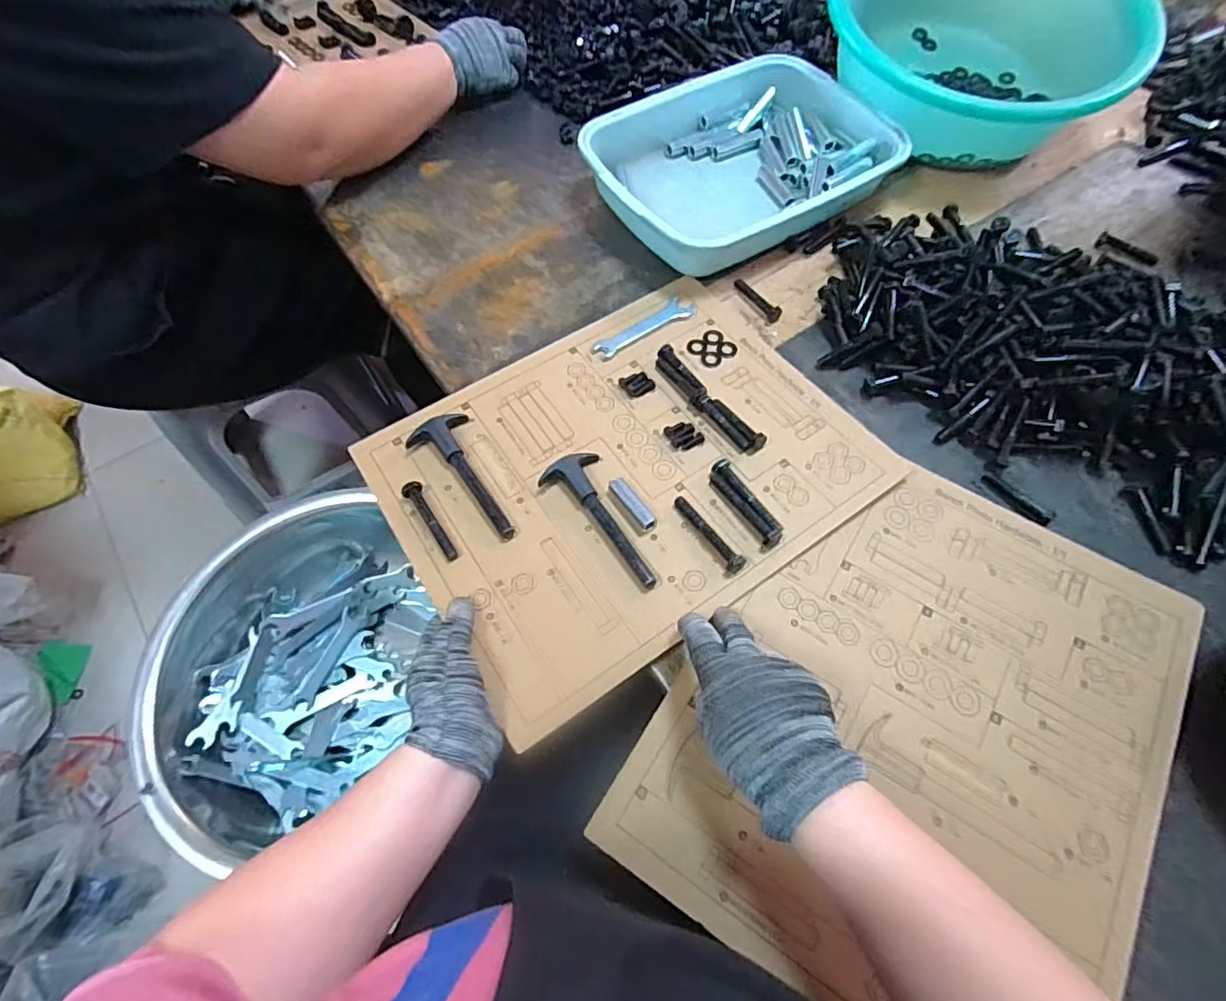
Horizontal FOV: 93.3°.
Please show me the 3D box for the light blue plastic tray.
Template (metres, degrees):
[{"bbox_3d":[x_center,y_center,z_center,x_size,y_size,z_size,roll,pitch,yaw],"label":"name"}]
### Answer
[{"bbox_3d":[0.138,-0.376,0.641,0.325,0.054,0.230,-31,68,-14],"label":"light blue plastic tray"}]

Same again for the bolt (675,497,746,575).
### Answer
[{"bbox_3d":[0.074,0.023,0.449,0.013,0.018,0.075,-31,68,-14],"label":"bolt"}]

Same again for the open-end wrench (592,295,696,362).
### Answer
[{"bbox_3d":[0.031,-0.169,0.564,0.111,0.004,0.028,-34,69,-16],"label":"open-end wrench"}]

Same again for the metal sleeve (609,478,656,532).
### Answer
[{"bbox_3d":[0.016,0.003,0.467,0.015,0.015,0.051,-32,68,-15],"label":"metal sleeve"}]

